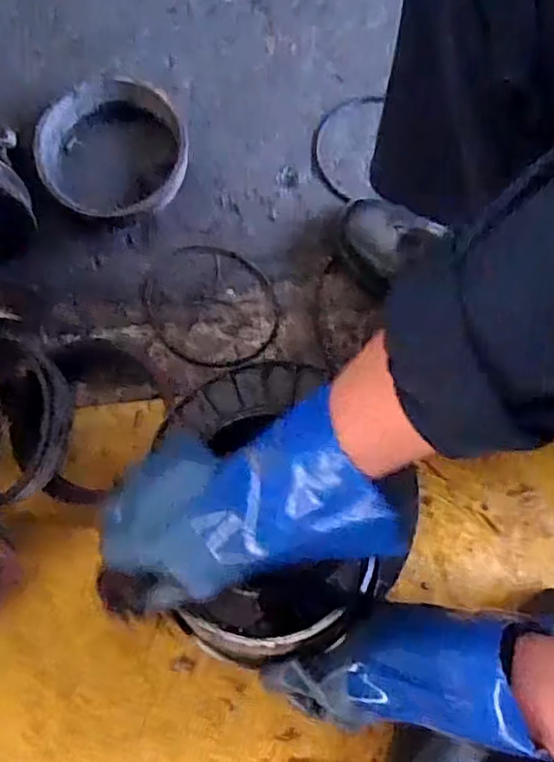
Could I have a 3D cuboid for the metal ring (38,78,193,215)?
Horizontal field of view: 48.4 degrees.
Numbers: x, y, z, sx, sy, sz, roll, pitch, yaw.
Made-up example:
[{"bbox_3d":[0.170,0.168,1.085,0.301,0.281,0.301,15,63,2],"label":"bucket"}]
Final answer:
[{"bbox_3d":[-0.194,-0.275,0.736,0.174,0.056,0.167,0,77,1],"label":"metal ring"}]

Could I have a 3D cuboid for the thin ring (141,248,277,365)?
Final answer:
[{"bbox_3d":[-0.079,-0.090,0.733,0.165,0.005,0.146,10,81,4],"label":"thin ring"}]

